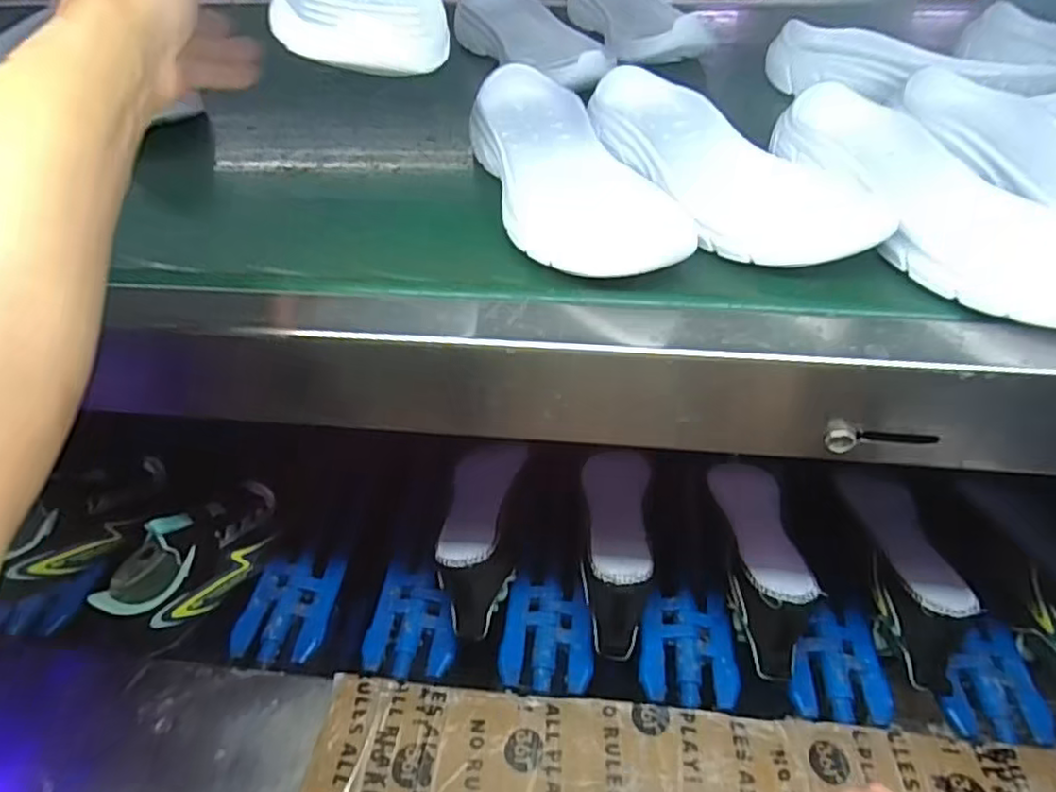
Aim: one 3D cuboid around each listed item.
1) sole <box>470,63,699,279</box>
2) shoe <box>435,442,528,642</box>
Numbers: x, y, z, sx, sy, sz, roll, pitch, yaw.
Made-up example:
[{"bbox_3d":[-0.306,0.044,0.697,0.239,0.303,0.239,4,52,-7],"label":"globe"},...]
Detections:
[{"bbox_3d":[0.018,-0.158,0.448,0.089,0.039,0.248,-15,53,-12],"label":"sole"},{"bbox_3d":[-0.046,0.139,0.697,0.085,0.104,0.232,0,46,3],"label":"shoe"}]

